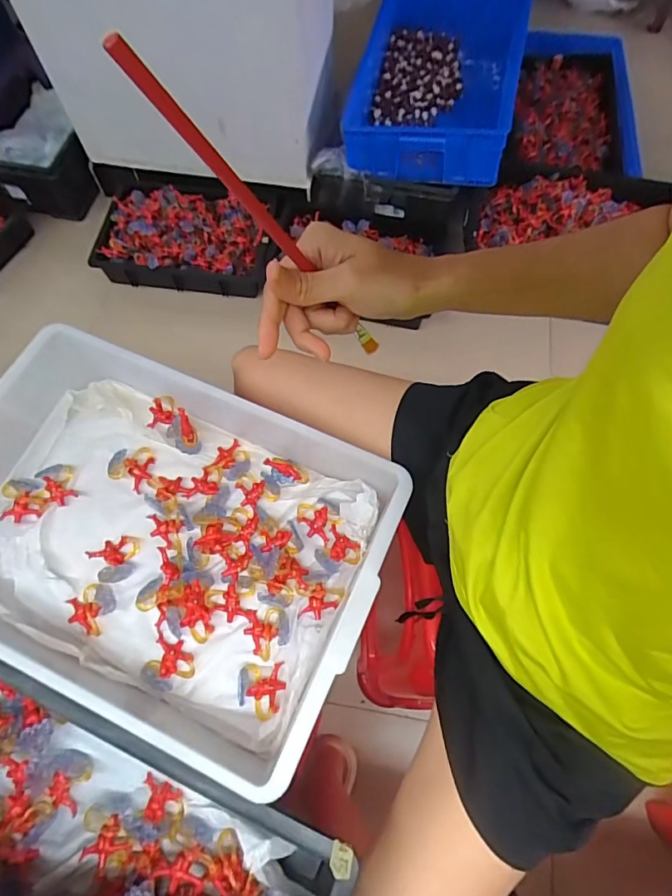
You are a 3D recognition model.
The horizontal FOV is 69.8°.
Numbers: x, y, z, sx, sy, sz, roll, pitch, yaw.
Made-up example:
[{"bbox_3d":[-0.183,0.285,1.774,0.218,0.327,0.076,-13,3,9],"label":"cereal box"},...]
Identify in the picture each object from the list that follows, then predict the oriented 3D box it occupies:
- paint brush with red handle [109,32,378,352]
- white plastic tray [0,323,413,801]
[{"bbox_3d":[-0.024,-0.114,0.284,0.010,0.259,0.008,-22,67,19],"label":"paint brush with red handle"},{"bbox_3d":[-0.211,0.098,0.562,0.501,0.110,0.347,22,70,8],"label":"white plastic tray"}]

